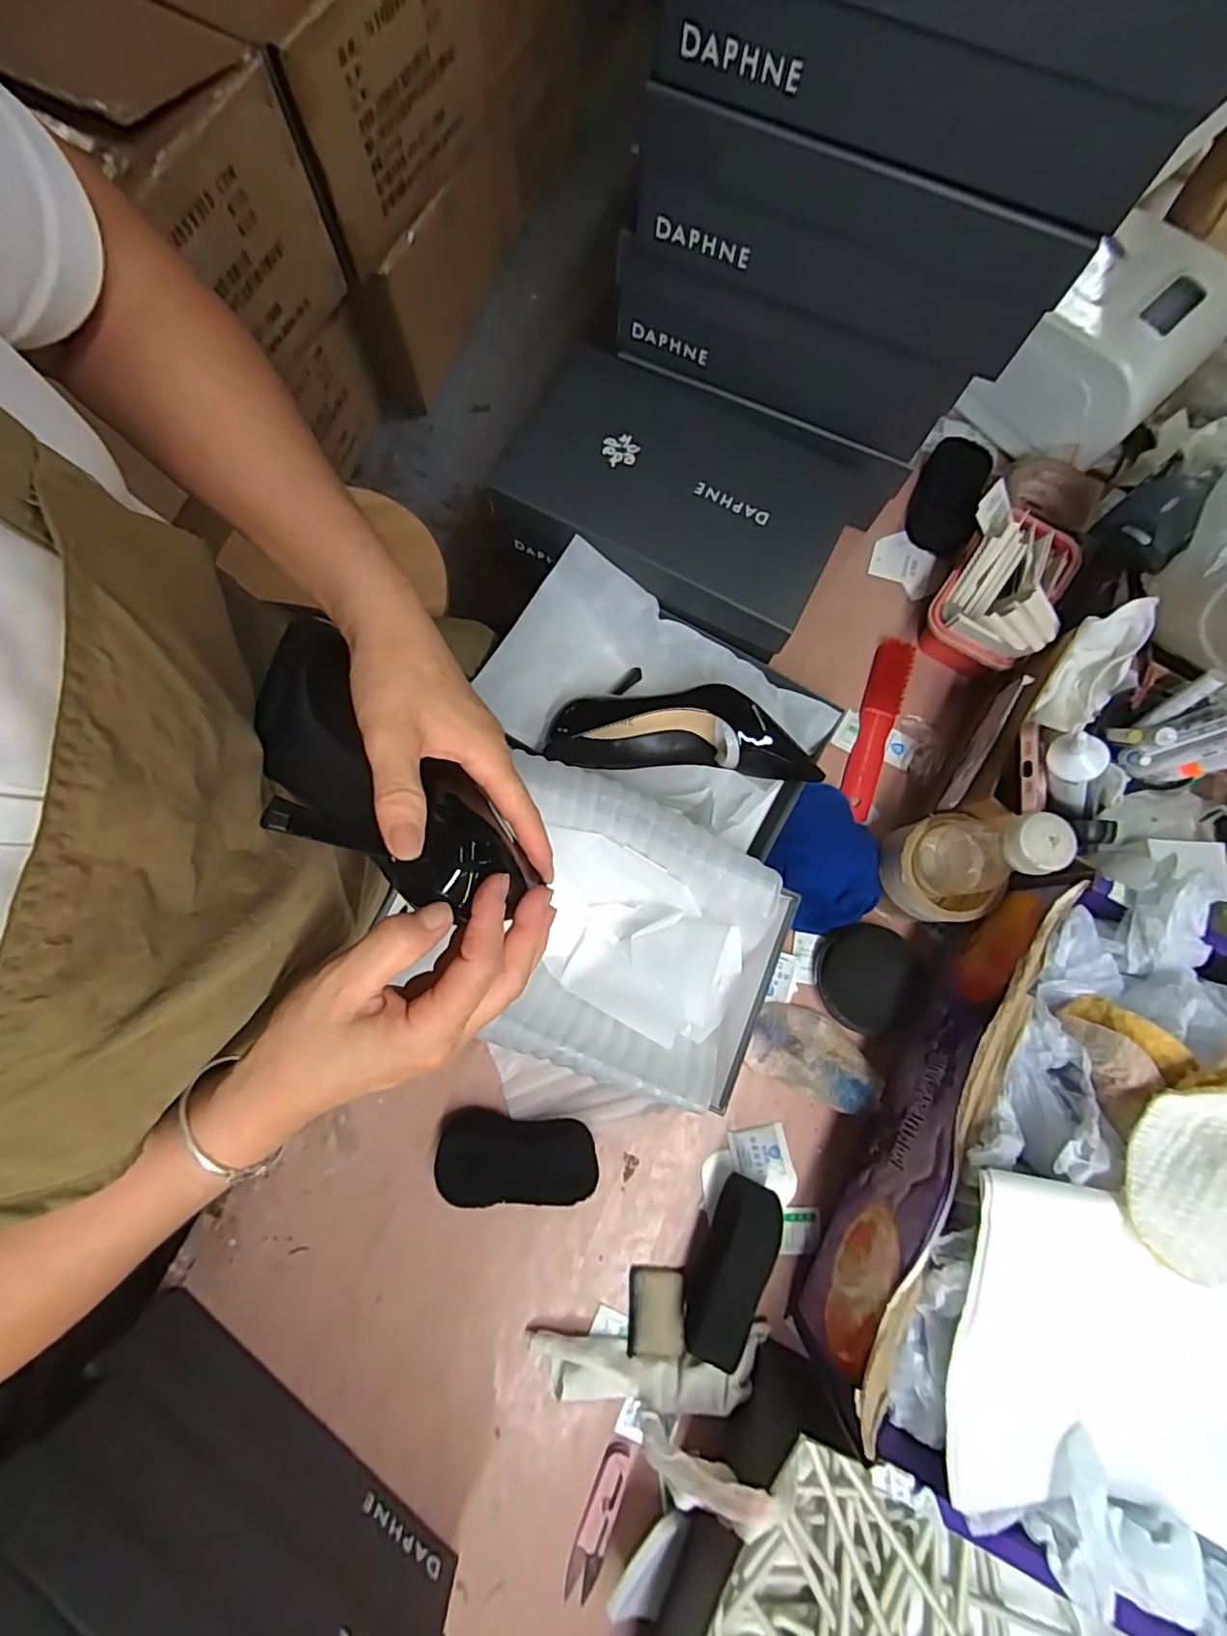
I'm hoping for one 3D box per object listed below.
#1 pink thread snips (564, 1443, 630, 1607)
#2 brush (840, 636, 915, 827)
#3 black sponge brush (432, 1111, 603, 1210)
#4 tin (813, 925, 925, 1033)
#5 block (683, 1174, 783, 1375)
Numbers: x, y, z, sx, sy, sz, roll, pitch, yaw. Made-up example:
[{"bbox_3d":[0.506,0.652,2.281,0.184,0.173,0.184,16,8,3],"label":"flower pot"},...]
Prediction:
[{"bbox_3d":[-0.012,0.540,0.459,0.025,0.004,0.102,19,78,3],"label":"pink thread snips"},{"bbox_3d":[0.263,-0.091,0.602,0.034,0.018,0.190,18,78,3],"label":"brush"},{"bbox_3d":[-0.079,0.283,0.500,0.127,0.033,0.062,5,78,0],"label":"black sponge brush"},{"bbox_3d":[0.229,0.141,0.531,0.088,0.022,0.089,0,78,-1],"label":"tin"},{"bbox_3d":[0.094,0.352,0.477,0.044,0.050,0.123,22,79,4],"label":"block"}]

